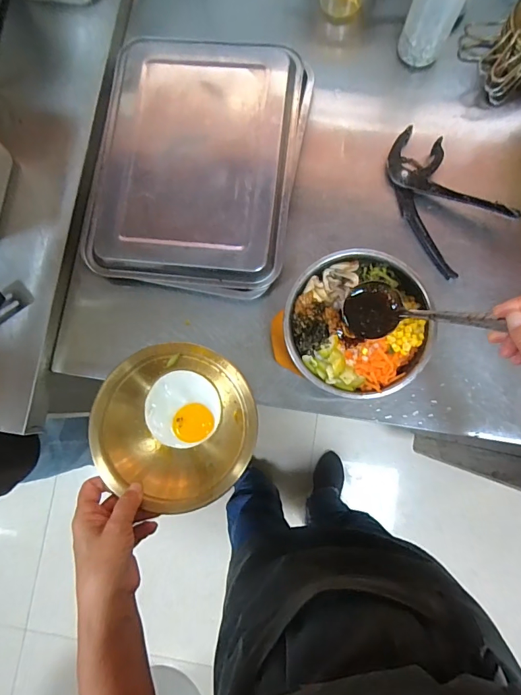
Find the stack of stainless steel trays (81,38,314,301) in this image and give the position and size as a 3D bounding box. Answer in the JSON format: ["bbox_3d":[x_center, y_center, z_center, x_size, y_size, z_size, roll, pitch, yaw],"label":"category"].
[{"bbox_3d":[-0.096,-0.275,0.629,0.297,0.036,0.382,9,83,4],"label":"stack of stainless steel trays"}]

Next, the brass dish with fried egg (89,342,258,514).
[{"bbox_3d":[-0.092,0.081,0.457,0.171,0.034,0.164,0,82,3],"label":"brass dish with fried egg"}]

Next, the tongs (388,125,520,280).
[{"bbox_3d":[0.251,-0.218,0.611,0.120,0.035,0.204,-40,82,-3],"label":"tongs"}]

